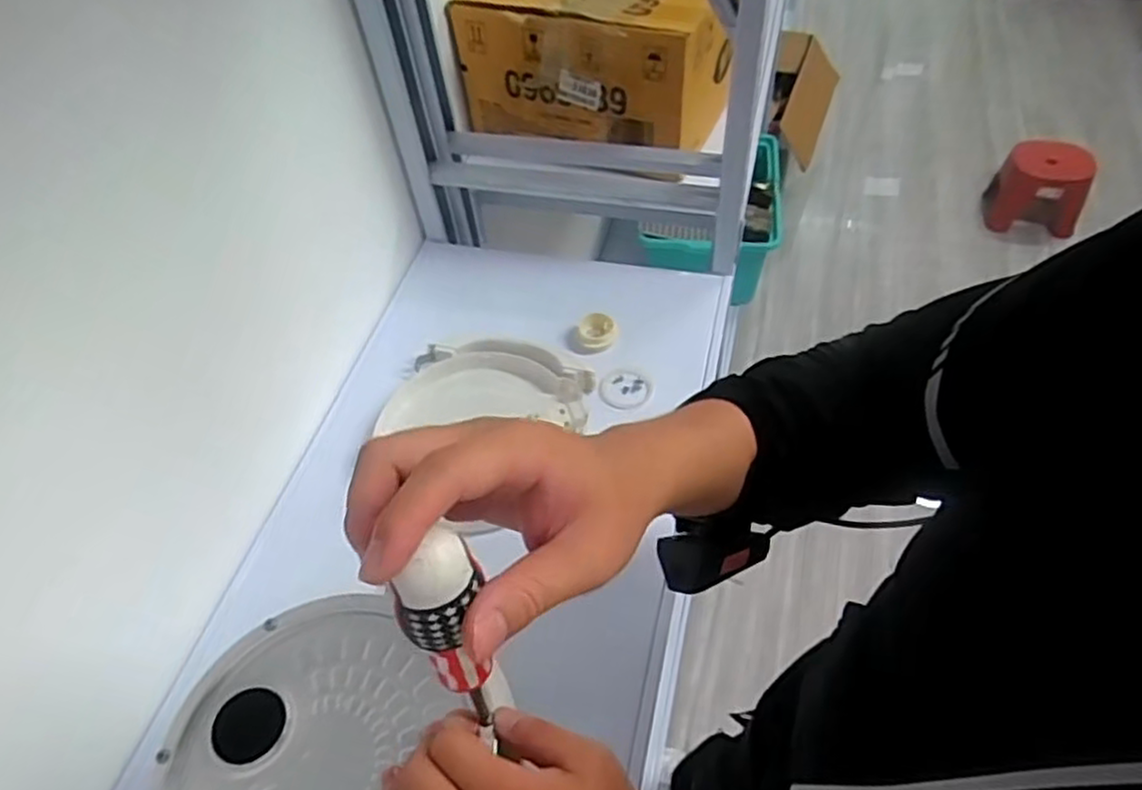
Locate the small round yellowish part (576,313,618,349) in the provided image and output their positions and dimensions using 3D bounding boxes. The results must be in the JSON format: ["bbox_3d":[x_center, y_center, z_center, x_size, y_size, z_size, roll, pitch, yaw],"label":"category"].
[{"bbox_3d":[0.028,-0.074,0.827,0.034,0.028,0.043,-26,56,-17],"label":"small round yellowish part"}]

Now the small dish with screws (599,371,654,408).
[{"bbox_3d":[0.058,-0.006,0.784,0.056,0.010,0.049,-5,53,-2],"label":"small dish with screws"}]

